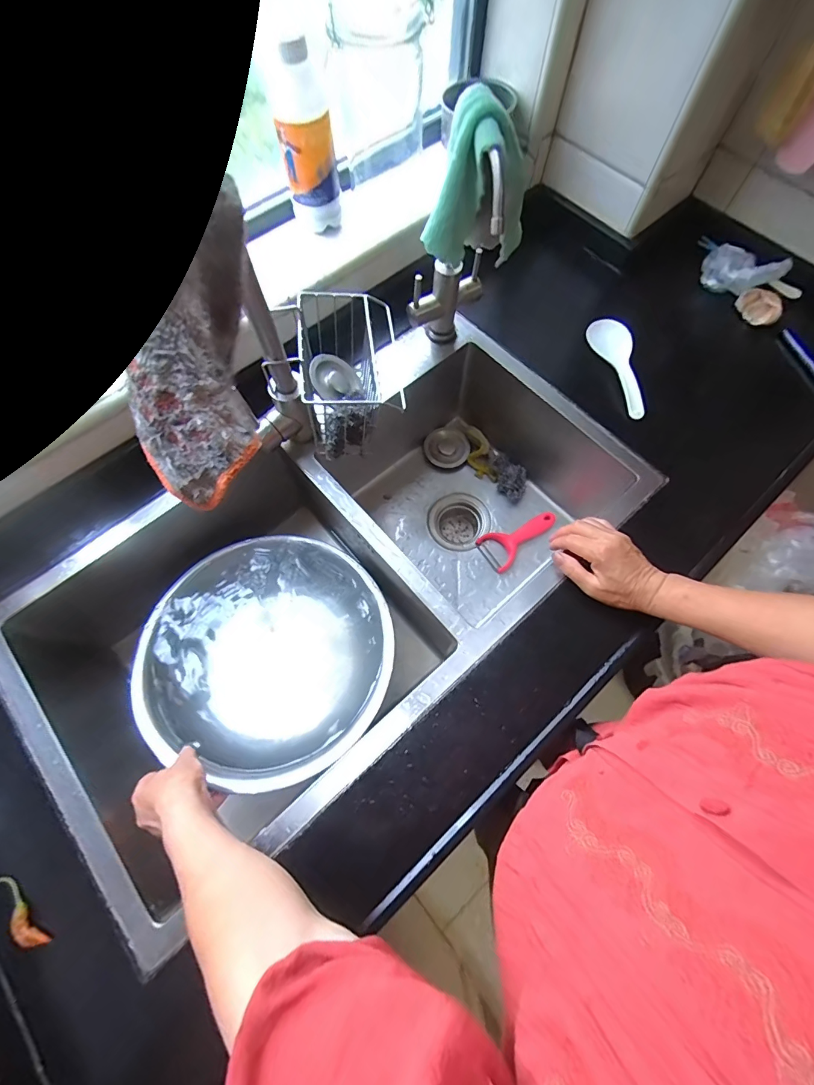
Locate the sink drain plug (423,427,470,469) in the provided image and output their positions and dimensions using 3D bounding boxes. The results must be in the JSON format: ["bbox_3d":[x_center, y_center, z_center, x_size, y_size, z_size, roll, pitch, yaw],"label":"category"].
[{"bbox_3d":[0.073,-0.171,0.774,0.079,0.025,0.074,0,69,0],"label":"sink drain plug"}]

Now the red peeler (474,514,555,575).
[{"bbox_3d":[0.189,-0.013,0.713,0.140,0.014,0.068,-34,73,-12],"label":"red peeler"}]

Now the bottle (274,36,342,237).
[{"bbox_3d":[-0.125,-0.496,0.524,0.063,0.169,0.063,-11,70,-4],"label":"bottle"}]

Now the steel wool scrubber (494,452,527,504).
[{"bbox_3d":[0.183,-0.113,0.744,0.049,0.037,0.086,-5,69,-2],"label":"steel wool scrubber"}]

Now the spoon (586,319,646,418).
[{"bbox_3d":[0.314,-0.256,0.604,0.056,0.022,0.166,-14,70,-5],"label":"spoon"}]

